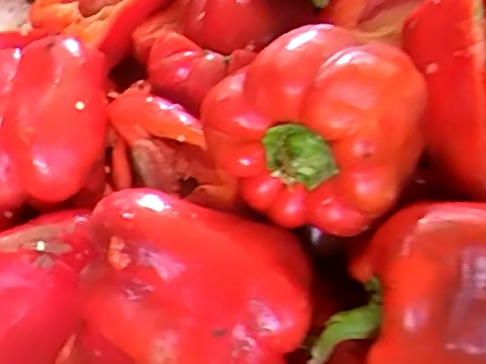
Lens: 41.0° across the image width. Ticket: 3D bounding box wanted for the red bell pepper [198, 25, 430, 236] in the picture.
[{"bbox_3d":[0.034,-0.030,0.309,0.102,0.071,0.074,22,59,20],"label":"red bell pepper"}]

